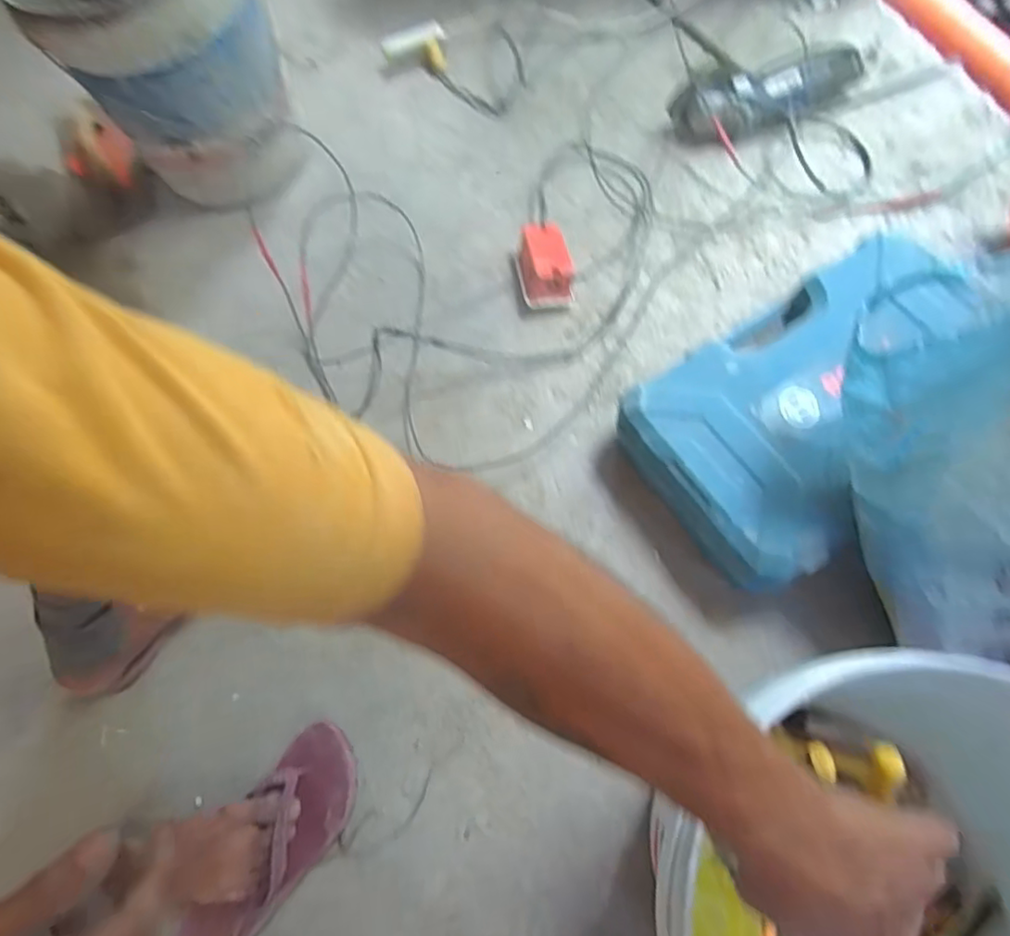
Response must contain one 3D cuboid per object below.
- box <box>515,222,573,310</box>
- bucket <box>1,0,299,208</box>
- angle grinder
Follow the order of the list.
[{"bbox_3d":[0.054,-0.288,0.850,0.076,0.060,0.117,-7,69,3],"label":"box"},{"bbox_3d":[-0.485,-0.616,0.887,0.284,0.296,0.320,-28,70,-5],"label":"bucket"},{"bbox_3d":[0.402,-0.563,0.906,0.283,0.073,0.084,-15,69,2],"label":"angle grinder"}]

